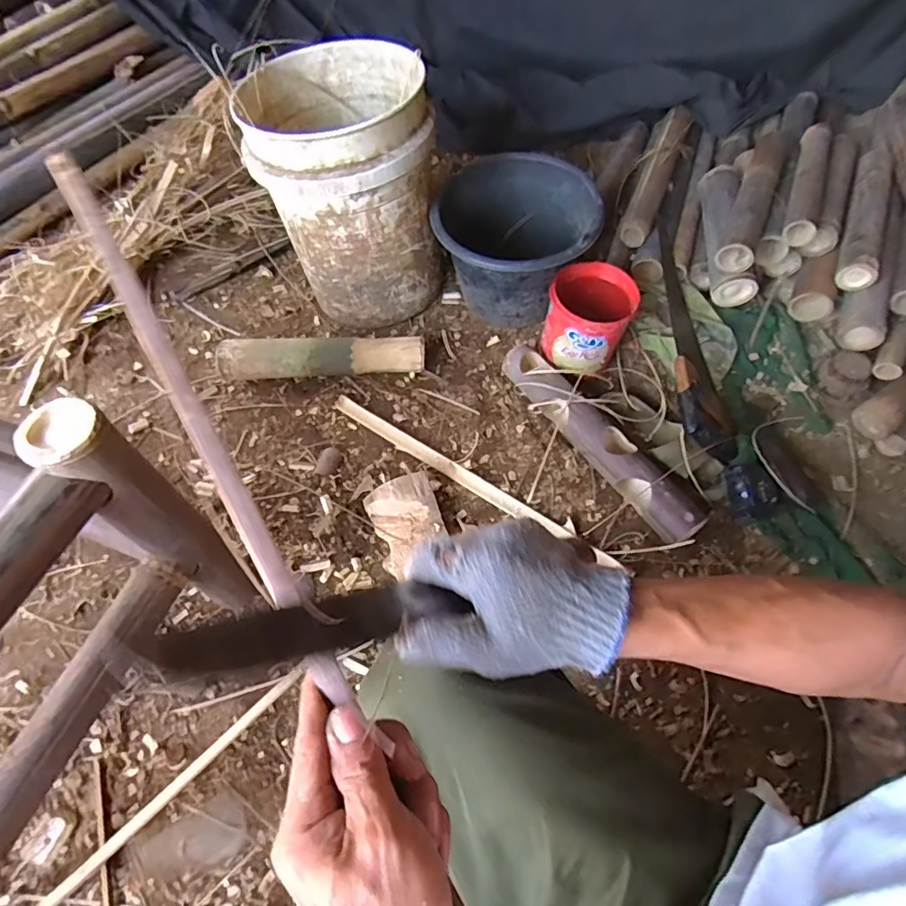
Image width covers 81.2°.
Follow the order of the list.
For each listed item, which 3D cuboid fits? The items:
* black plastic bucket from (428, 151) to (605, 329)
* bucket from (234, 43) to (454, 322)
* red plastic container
[{"bbox_3d":[0.105,-0.375,0.964,0.270,0.214,0.249,0,60,0],"label":"black plastic bucket"},{"bbox_3d":[-0.183,-0.451,0.944,0.278,0.373,0.295,0,60,0],"label":"bucket"},{"bbox_3d":[0.233,-0.230,0.927,0.134,0.148,0.144,0,60,0],"label":"red plastic container"}]

